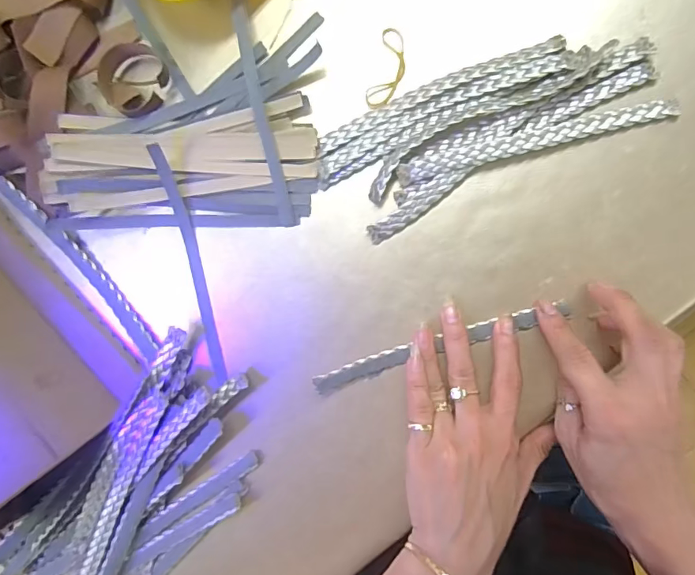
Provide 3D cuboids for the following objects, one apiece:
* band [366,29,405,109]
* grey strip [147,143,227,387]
[{"bbox_3d":[0.027,-0.143,0.311,0.020,0.007,0.050,18,95,10],"label":"band"},{"bbox_3d":[-0.109,-0.011,0.325,0.010,0.025,0.164,-12,94,8],"label":"grey strip"}]

